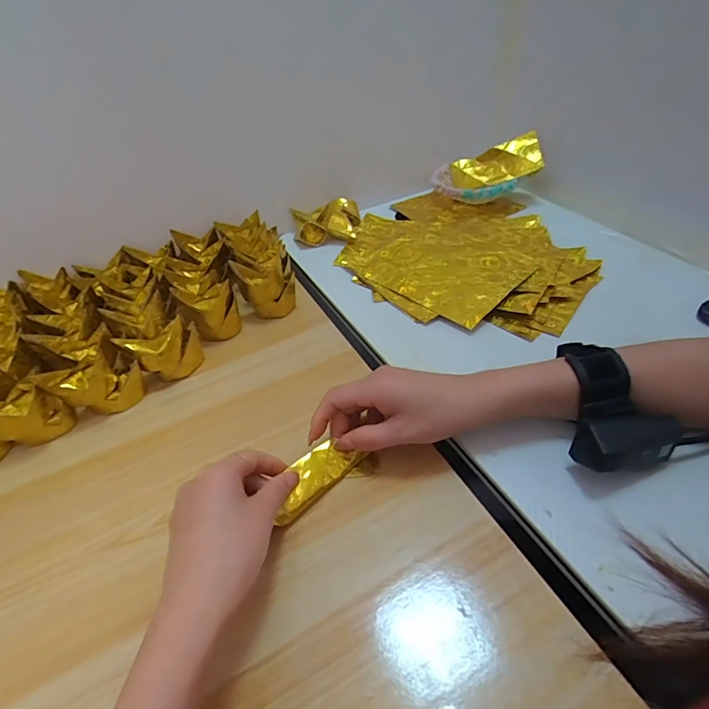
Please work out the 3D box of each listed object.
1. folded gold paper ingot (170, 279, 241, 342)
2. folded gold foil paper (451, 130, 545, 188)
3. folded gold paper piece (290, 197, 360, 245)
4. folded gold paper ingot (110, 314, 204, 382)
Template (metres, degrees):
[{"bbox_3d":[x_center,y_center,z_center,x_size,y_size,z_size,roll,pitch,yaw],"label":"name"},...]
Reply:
[{"bbox_3d":[-0.153,-0.049,0.473,0.059,0.058,0.033,-22,45,-14],"label":"folded gold paper ingot"},{"bbox_3d":[0.207,-0.277,0.640,0.124,0.054,0.021,-10,5,30],"label":"folded gold foil paper"},{"bbox_3d":[-0.039,-0.193,0.622,0.090,0.031,0.079,4,45,12],"label":"folded gold paper piece"},{"bbox_3d":[-0.184,-0.004,0.433,0.069,0.057,0.037,-36,50,-27],"label":"folded gold paper ingot"}]

